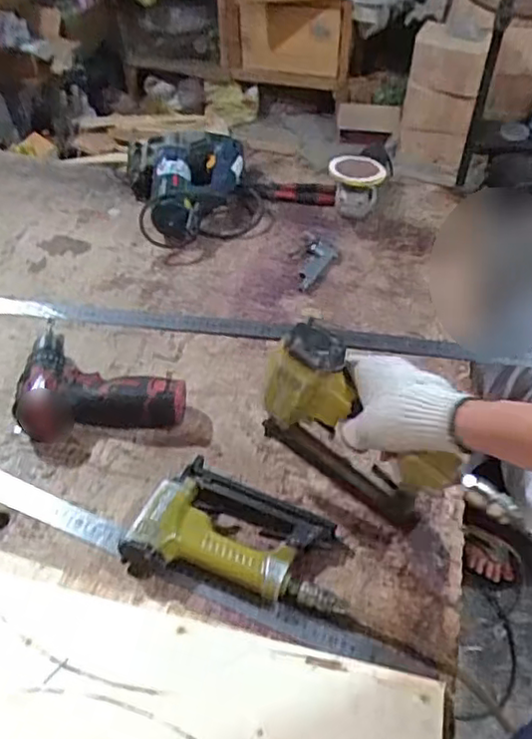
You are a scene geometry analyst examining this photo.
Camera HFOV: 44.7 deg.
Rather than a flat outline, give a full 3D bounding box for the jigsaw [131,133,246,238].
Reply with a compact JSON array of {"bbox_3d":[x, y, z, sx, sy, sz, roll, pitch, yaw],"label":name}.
[{"bbox_3d":[-0.143,-0.318,1.116,0.205,0.092,0.230,-1,45,-2],"label":"jigsaw"}]

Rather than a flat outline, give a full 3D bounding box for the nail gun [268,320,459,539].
[{"bbox_3d":[0.091,0.060,0.645,0.196,0.189,0.046,21,49,19],"label":"nail gun"}]

